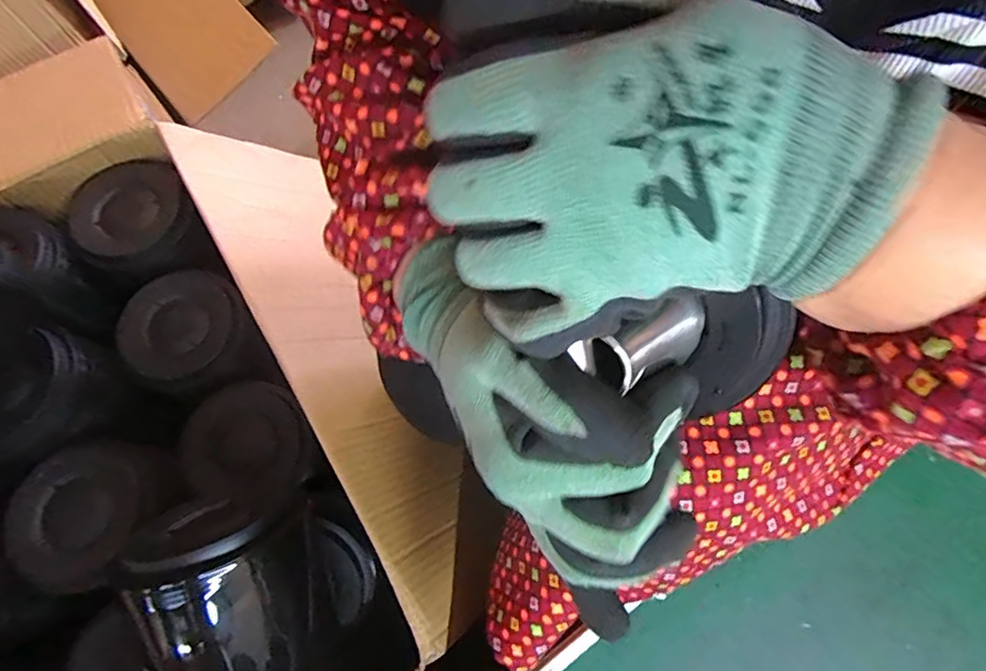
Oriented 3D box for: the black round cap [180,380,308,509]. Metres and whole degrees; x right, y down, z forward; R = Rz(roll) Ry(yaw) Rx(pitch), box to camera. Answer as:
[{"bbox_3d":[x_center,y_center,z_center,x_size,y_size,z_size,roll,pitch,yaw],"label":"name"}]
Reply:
[{"bbox_3d":[-0.234,0.099,0.503,0.108,0.035,0.110,11,71,4],"label":"black round cap"}]

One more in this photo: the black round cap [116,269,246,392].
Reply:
[{"bbox_3d":[-0.303,-0.010,0.515,0.111,0.019,0.113,34,74,13],"label":"black round cap"}]

